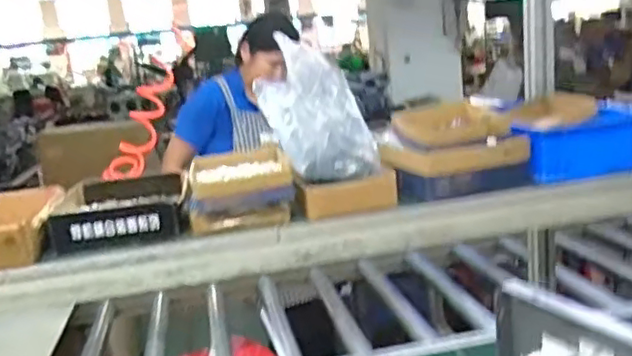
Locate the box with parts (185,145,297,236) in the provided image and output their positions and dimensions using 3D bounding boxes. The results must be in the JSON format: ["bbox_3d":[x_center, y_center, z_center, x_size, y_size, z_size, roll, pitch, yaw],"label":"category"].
[{"bbox_3d":[-0.109,0.014,0.926,0.144,0.070,0.194,-7,13,-5],"label":"box with parts"}]

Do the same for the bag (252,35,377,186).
[{"bbox_3d":[-0.002,-0.098,0.925,0.169,0.189,0.118,-6,13,-1],"label":"bag"}]

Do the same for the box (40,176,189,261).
[{"bbox_3d":[-0.286,0.046,0.916,0.183,0.054,0.215,-9,14,-12],"label":"box"}]

